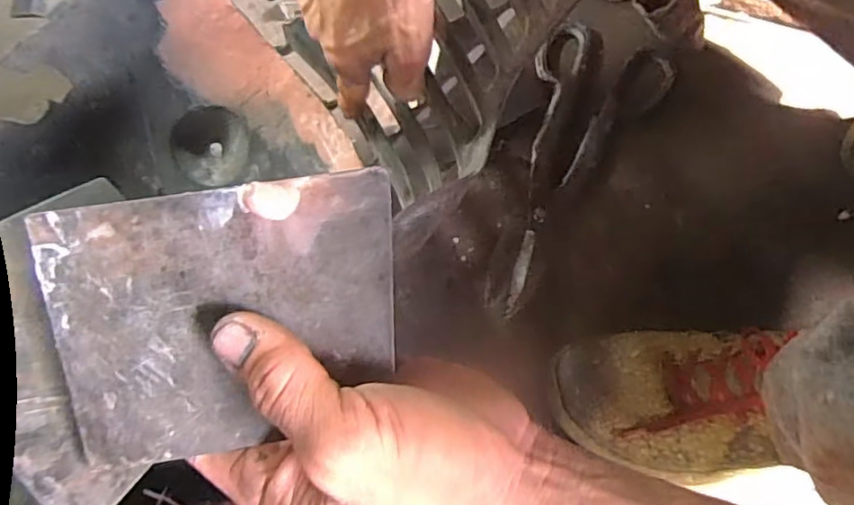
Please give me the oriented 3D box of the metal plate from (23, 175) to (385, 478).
[{"bbox_3d":[-0.068,0.021,0.205,0.116,0.004,0.086,-8,85,-4],"label":"metal plate"}]

